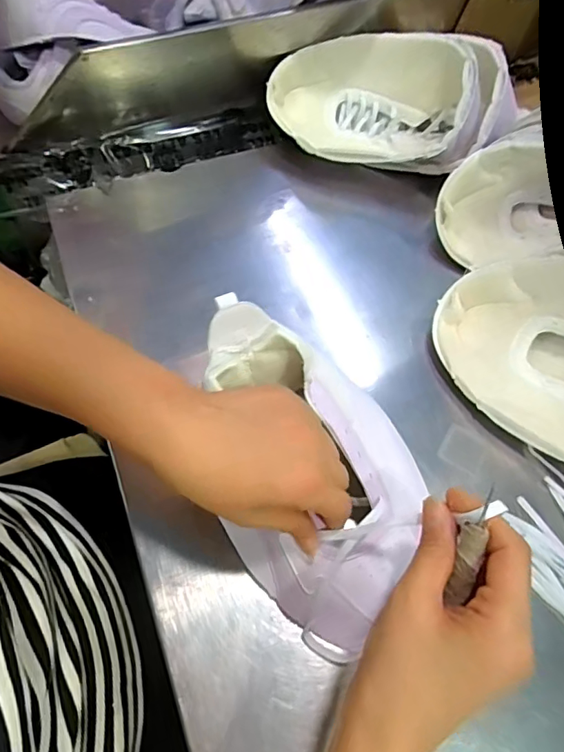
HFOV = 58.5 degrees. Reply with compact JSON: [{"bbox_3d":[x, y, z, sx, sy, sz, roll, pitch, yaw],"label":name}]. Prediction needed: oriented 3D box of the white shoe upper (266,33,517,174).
[{"bbox_3d":[0.112,-0.297,0.553,0.250,0.080,0.144,6,61,1],"label":"white shoe upper"}]

